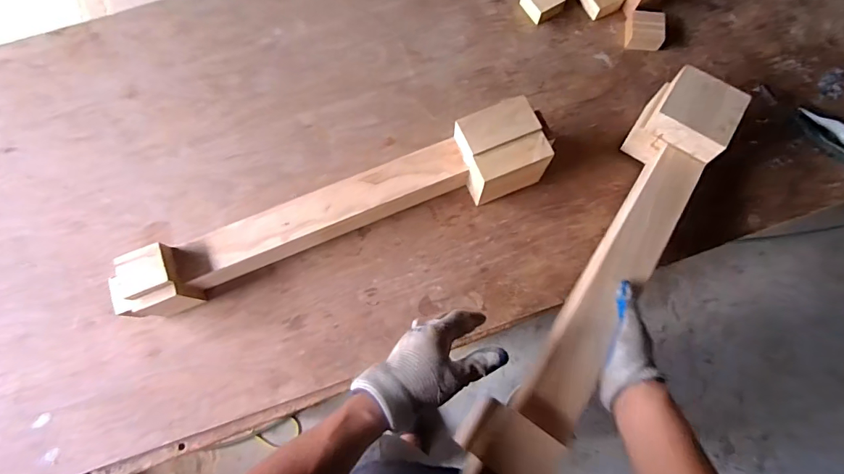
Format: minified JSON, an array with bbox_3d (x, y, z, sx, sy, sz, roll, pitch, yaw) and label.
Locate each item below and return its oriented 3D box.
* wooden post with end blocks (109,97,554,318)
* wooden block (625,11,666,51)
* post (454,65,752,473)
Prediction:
[{"bbox_3d":[-0.128,-0.038,0.679,0.709,0.117,0.124,-20,77,-4],"label":"wooden post with end blocks"},{"bbox_3d":[0.425,-0.393,0.799,0.067,0.034,0.064,4,76,2],"label":"wooden block"},{"bbox_3d":[0.266,0.032,0.593,0.114,0.094,0.659,33,73,8],"label":"post"}]

